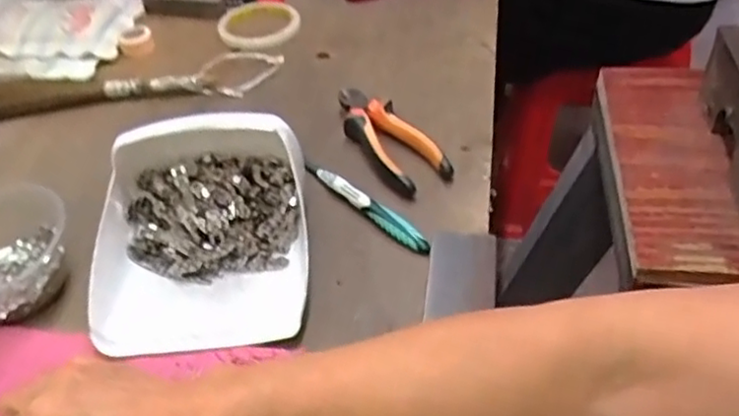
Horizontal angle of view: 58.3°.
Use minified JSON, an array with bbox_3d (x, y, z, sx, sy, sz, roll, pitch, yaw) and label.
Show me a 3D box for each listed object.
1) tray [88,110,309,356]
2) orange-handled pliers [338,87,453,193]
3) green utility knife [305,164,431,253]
[{"bbox_3d":[-0.129,0.010,0.489,0.156,0.087,0.169,-5,44,-1],"label":"tray"},{"bbox_3d":[0.016,-0.066,0.607,0.051,0.026,0.149,-26,48,-21],"label":"orange-handled pliers"},{"bbox_3d":[-0.005,-0.002,0.553,0.012,0.022,0.144,-33,51,-27],"label":"green utility knife"}]

